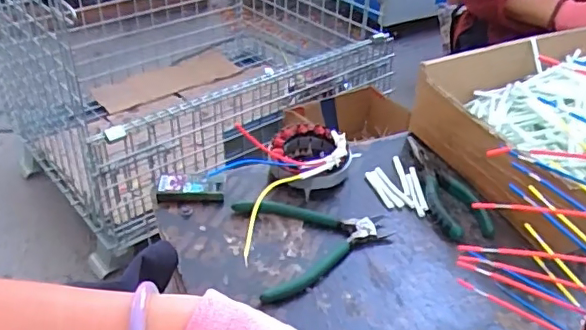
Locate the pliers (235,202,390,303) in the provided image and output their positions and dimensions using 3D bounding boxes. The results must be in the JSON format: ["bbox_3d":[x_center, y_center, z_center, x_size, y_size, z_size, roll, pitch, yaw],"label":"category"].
[{"bbox_3d":[0.024,0.066,0.533,0.137,0.015,0.113,-9,38,-16],"label":"pliers"}]

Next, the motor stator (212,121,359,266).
[{"bbox_3d":[-0.015,-0.003,0.588,0.114,0.049,0.162,28,44,30],"label":"motor stator"}]

